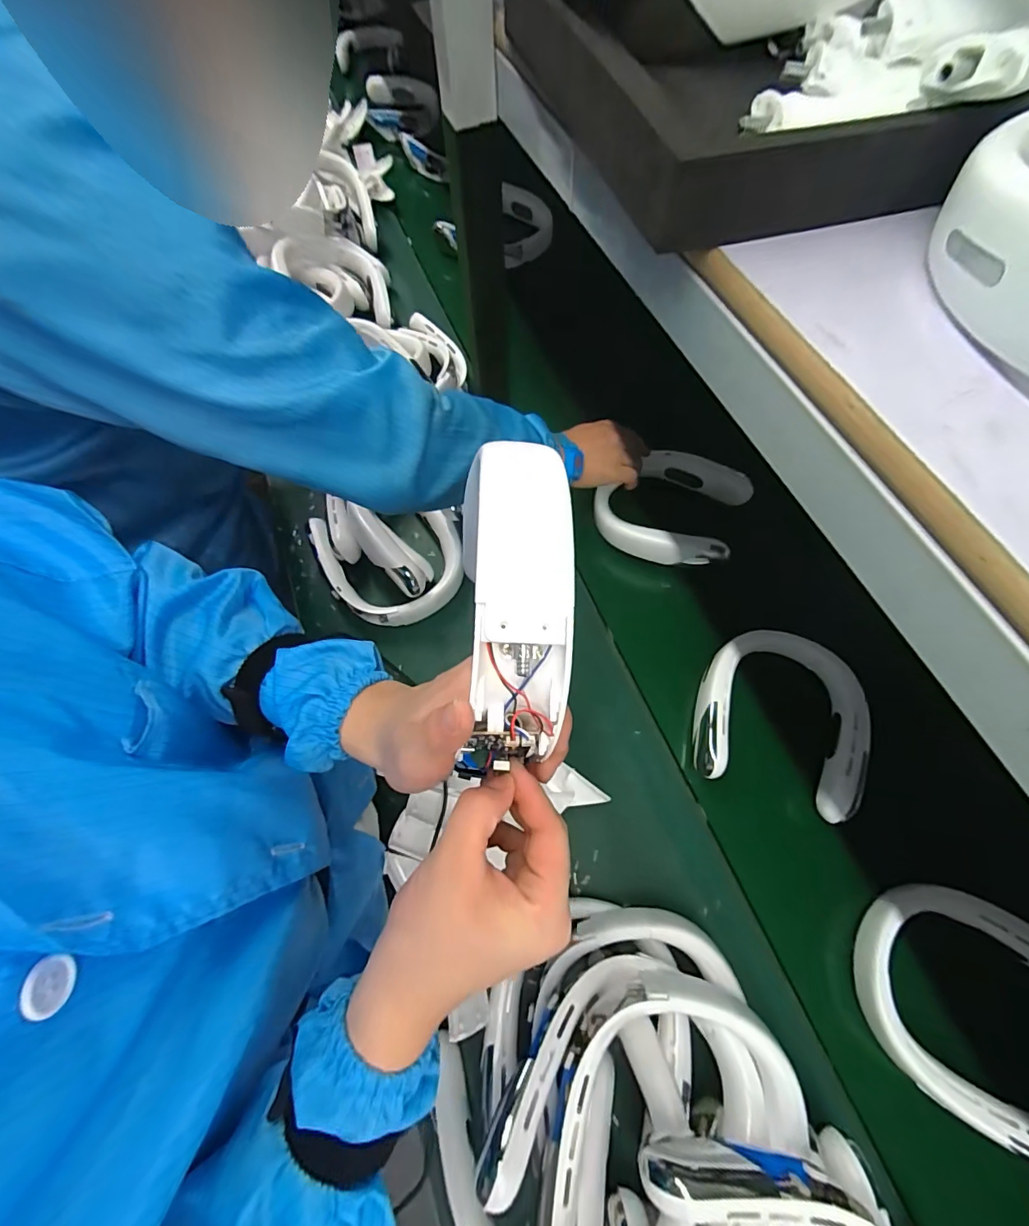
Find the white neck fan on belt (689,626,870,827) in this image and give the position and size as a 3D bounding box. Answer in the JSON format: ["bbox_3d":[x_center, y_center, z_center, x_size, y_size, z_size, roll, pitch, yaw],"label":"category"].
[{"bbox_3d":[0.320,0.120,0.578,0.180,0.045,0.202,21,70,10],"label":"white neck fan on belt"}]

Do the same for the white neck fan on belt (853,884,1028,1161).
[{"bbox_3d":[0.442,0.375,0.457,0.194,0.048,0.180,30,72,14],"label":"white neck fan on belt"}]

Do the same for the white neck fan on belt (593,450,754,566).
[{"bbox_3d":[0.225,-0.154,0.692,0.190,0.055,0.171,25,70,12],"label":"white neck fan on belt"}]

